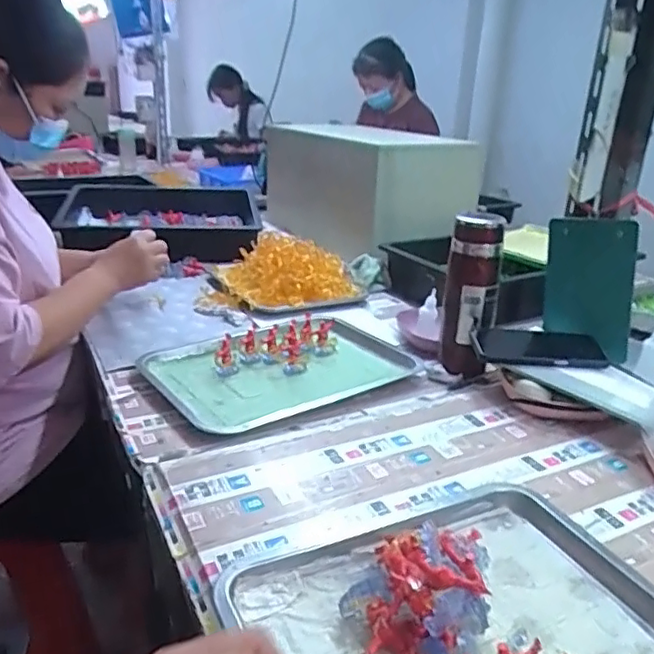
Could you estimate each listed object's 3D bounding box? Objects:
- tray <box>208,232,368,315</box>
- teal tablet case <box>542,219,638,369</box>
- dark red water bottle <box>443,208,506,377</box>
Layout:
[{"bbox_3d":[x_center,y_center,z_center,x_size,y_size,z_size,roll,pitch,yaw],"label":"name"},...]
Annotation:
[{"bbox_3d":[-0.074,-0.114,1.187,0.281,0.089,0.256,-4,22,-15],"label":"tray"},{"bbox_3d":[0.338,-0.051,0.796,0.108,0.175,0.020,9,16,35],"label":"teal tablet case"},{"bbox_3d":[0.200,-0.044,0.850,0.074,0.216,0.085,7,22,11],"label":"dark red water bottle"}]

